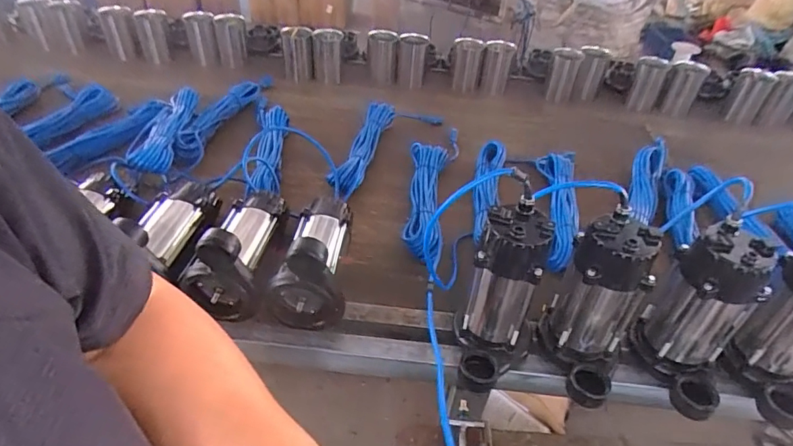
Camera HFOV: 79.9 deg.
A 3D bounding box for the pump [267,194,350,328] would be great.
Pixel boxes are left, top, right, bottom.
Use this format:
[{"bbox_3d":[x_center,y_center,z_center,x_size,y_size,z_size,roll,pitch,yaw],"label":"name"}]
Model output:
[{"bbox_3d":[-0.139,0.035,0.785,0.115,0.160,0.231,2,41,-3],"label":"pump"}]

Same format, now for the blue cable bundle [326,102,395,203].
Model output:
[{"bbox_3d":[-0.078,-0.175,1.100,0.077,0.056,0.354,11,41,8],"label":"blue cable bundle"}]

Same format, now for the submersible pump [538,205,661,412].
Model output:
[{"bbox_3d":[0.273,0.123,0.653,0.115,0.232,0.146,22,44,19],"label":"submersible pump"}]

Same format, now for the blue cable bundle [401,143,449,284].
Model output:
[{"bbox_3d":[0.060,-0.046,0.989,0.089,0.068,0.367,7,41,3],"label":"blue cable bundle"}]

